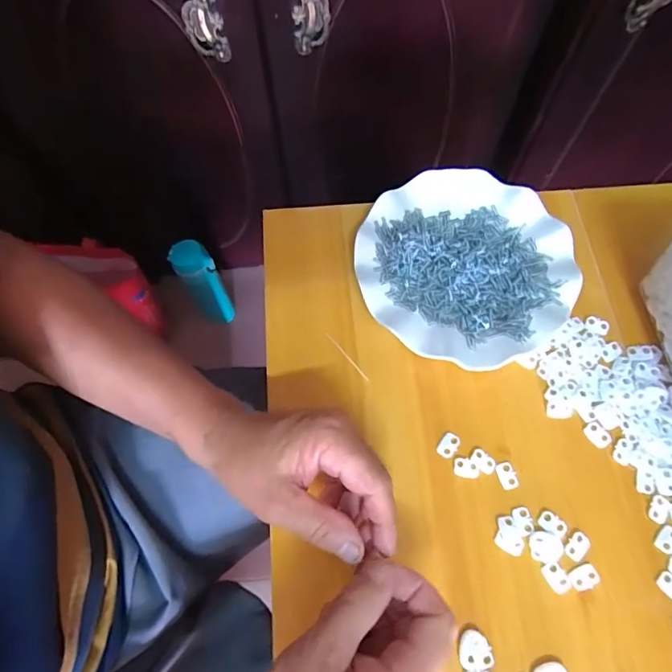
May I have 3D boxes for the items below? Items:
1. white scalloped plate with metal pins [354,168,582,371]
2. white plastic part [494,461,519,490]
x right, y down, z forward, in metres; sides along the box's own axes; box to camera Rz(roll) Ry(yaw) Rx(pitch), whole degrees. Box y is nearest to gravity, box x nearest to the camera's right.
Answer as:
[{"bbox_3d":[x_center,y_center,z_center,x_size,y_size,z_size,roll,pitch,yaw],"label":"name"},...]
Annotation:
[{"bbox_3d":[0.111,-0.059,0.410,0.180,0.030,0.180,0,67,0],"label":"white scalloped plate with metal pins"},{"bbox_3d":[0.128,0.105,0.351,0.013,0.004,0.019,-16,68,-6],"label":"white plastic part"}]

